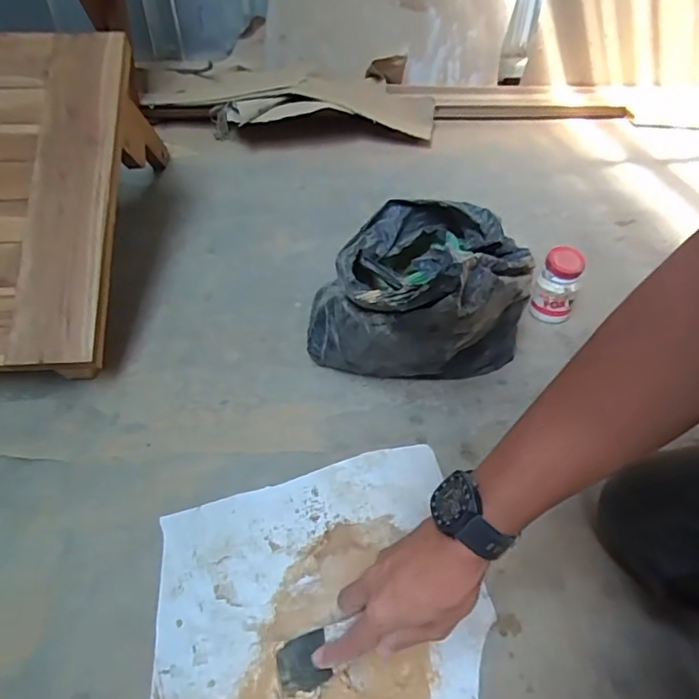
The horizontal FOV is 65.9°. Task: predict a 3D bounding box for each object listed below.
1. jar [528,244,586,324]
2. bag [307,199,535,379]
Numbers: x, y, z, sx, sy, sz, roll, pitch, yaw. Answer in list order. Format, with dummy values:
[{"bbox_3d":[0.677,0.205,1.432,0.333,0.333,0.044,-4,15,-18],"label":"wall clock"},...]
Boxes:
[{"bbox_3d":[0.298,-0.089,0.773,0.055,0.105,0.046,23,47,22],"label":"jar"},{"bbox_3d":[0.078,-0.079,0.664,0.224,0.235,0.255,-26,49,-27],"label":"bag"}]

